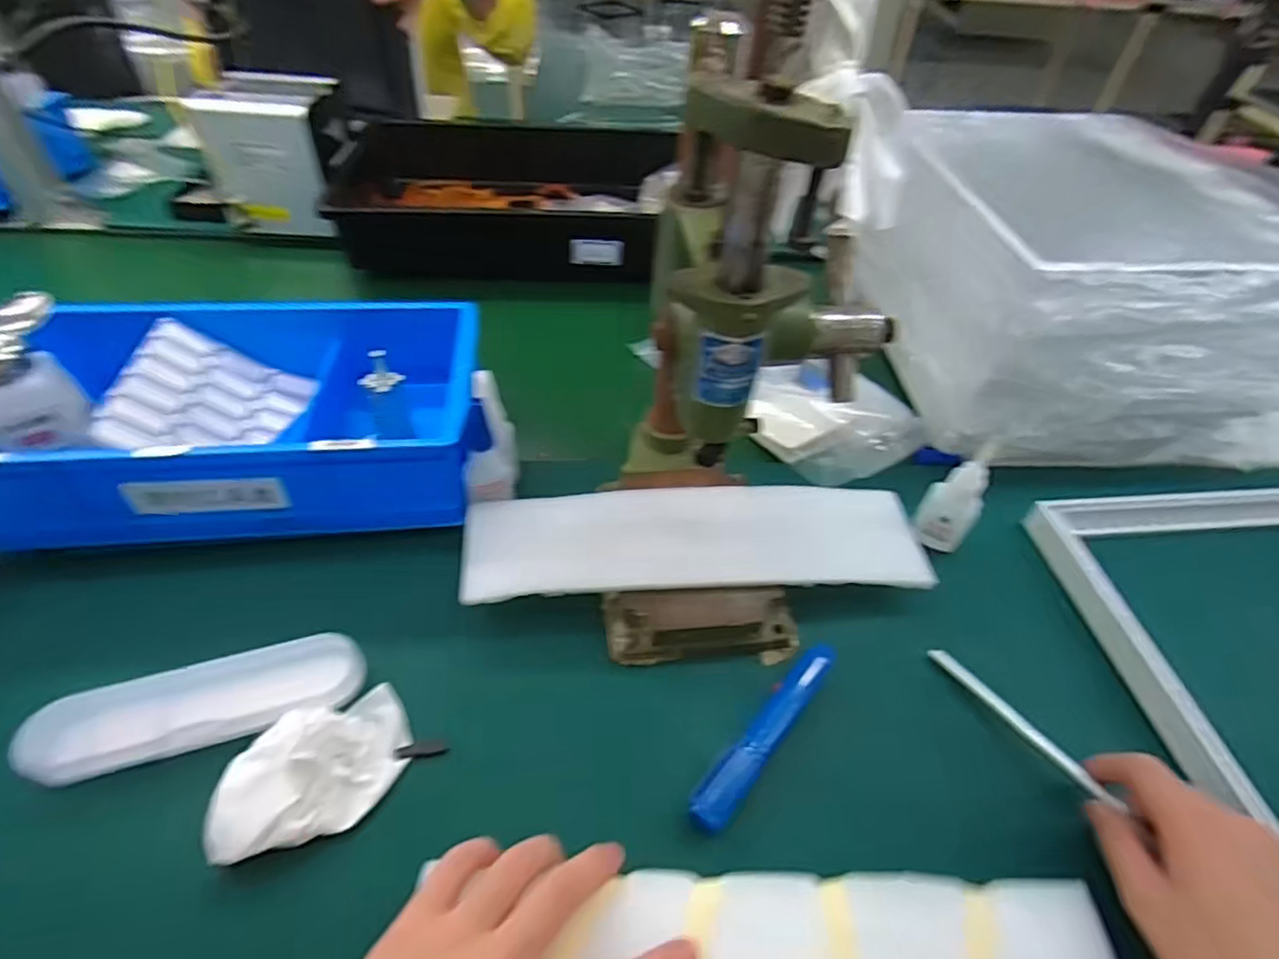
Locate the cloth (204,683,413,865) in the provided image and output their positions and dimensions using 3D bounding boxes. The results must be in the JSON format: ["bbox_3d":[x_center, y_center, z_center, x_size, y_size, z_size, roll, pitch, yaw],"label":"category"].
[{"bbox_3d":[-0.187,0.165,0.369,0.103,0.032,0.068,-18,51,-19],"label":"cloth"}]

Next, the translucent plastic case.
[{"bbox_3d":[-0.267,0.135,0.397,0.182,0.029,0.055,-12,50,-14],"label":"translucent plastic case"}]

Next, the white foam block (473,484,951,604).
[{"bbox_3d":[0.040,0.044,0.472,0.324,0.017,0.086,-2,56,-4],"label":"white foam block"}]

